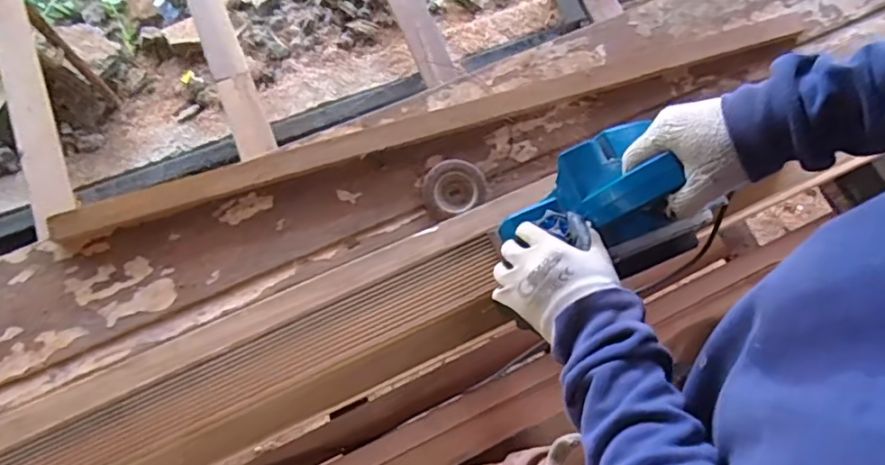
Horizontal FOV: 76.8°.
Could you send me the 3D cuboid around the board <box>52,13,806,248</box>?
[{"bbox_3d":[0.018,-0.163,0.774,1.058,0.031,0.058,-17,75,-6],"label":"board"}]

